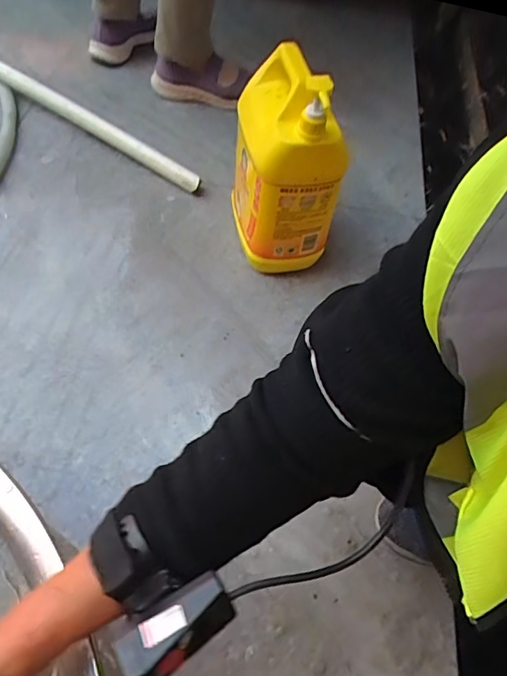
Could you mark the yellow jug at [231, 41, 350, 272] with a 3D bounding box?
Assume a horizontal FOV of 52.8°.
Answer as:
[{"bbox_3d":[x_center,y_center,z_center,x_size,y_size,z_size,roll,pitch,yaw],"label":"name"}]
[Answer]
[{"bbox_3d":[0.045,-0.242,0.729,0.124,0.303,0.151,-6,59,-7],"label":"yellow jug"}]

